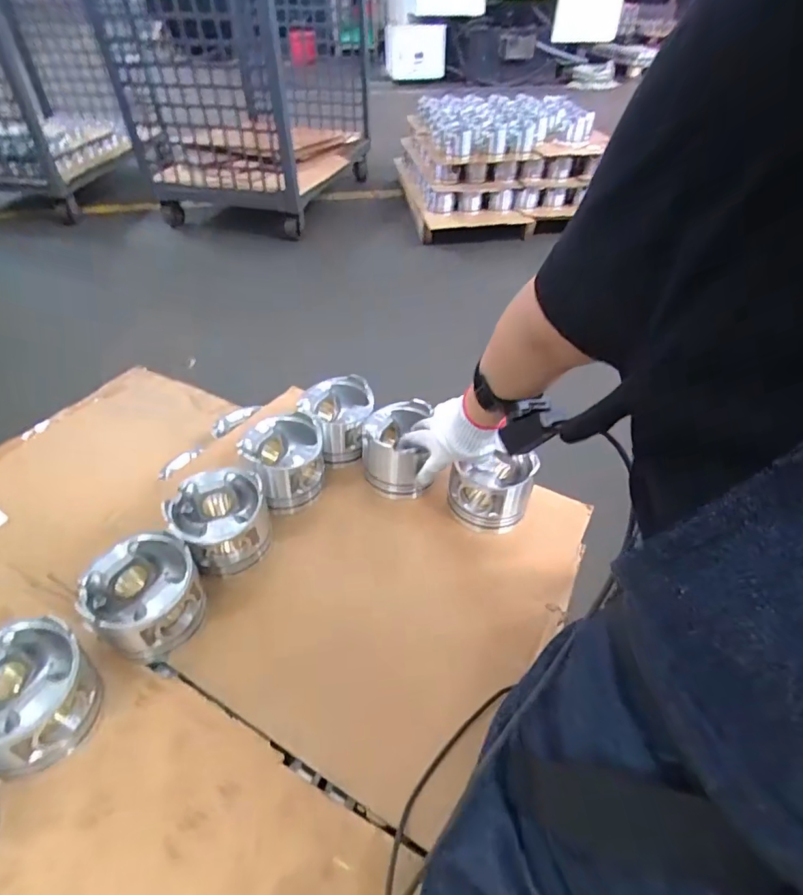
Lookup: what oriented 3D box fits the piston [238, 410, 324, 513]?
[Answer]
[{"bbox_3d":[-0.167,0.019,0.732,0.108,0.087,0.114,-21,47,-22],"label":"piston"}]

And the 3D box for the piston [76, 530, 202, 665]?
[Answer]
[{"bbox_3d":[-0.277,0.174,0.569,0.096,0.102,0.109,29,45,27],"label":"piston"}]

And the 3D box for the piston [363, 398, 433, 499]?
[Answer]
[{"bbox_3d":[-0.011,0.002,0.747,0.089,0.094,0.104,1,37,0],"label":"piston"}]

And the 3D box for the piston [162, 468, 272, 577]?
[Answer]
[{"bbox_3d":[-0.225,0.093,0.637,0.108,0.084,0.104,0,43,0],"label":"piston"}]

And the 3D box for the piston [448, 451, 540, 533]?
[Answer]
[{"bbox_3d":[0.118,0.056,0.692,0.098,0.094,0.096,-6,37,-9],"label":"piston"}]

